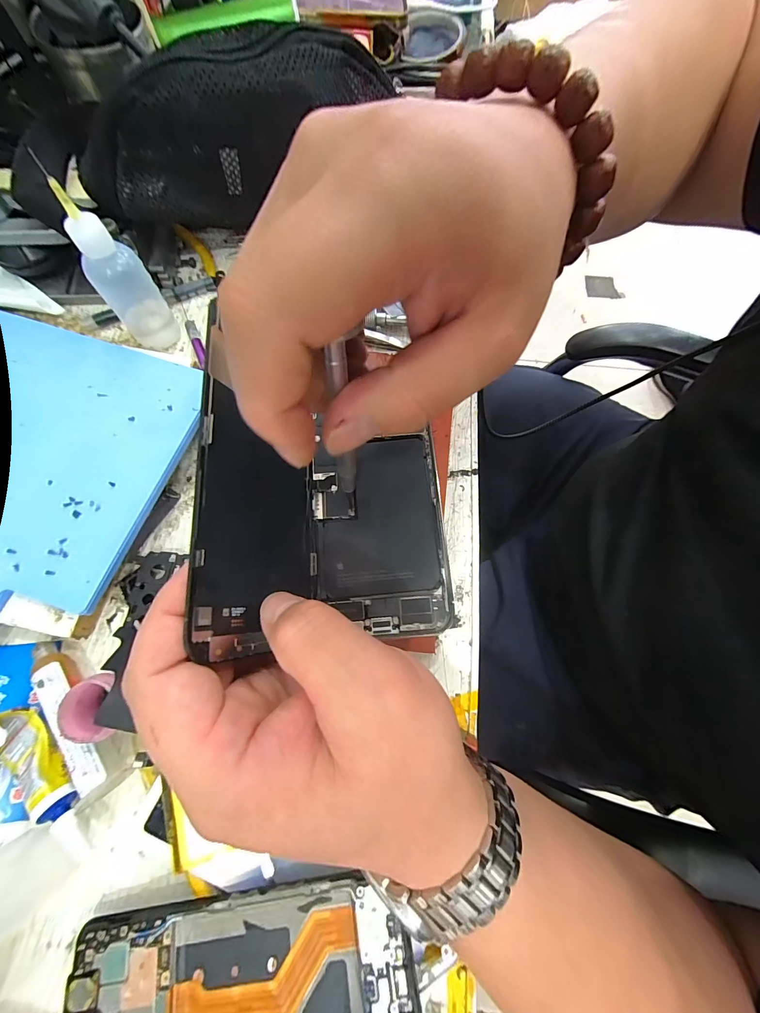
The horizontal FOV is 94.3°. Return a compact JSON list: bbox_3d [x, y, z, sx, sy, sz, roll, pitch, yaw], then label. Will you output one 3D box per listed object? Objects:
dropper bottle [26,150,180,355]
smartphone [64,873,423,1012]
[{"bbox_3d":[-0.178,-0.158,0.237,0.026,0.103,0.033,9,72,3],"label":"dropper bottle"},{"bbox_3d":[-0.061,0.212,0.151,0.150,0.009,0.069,-11,66,0],"label":"smartphone"}]

